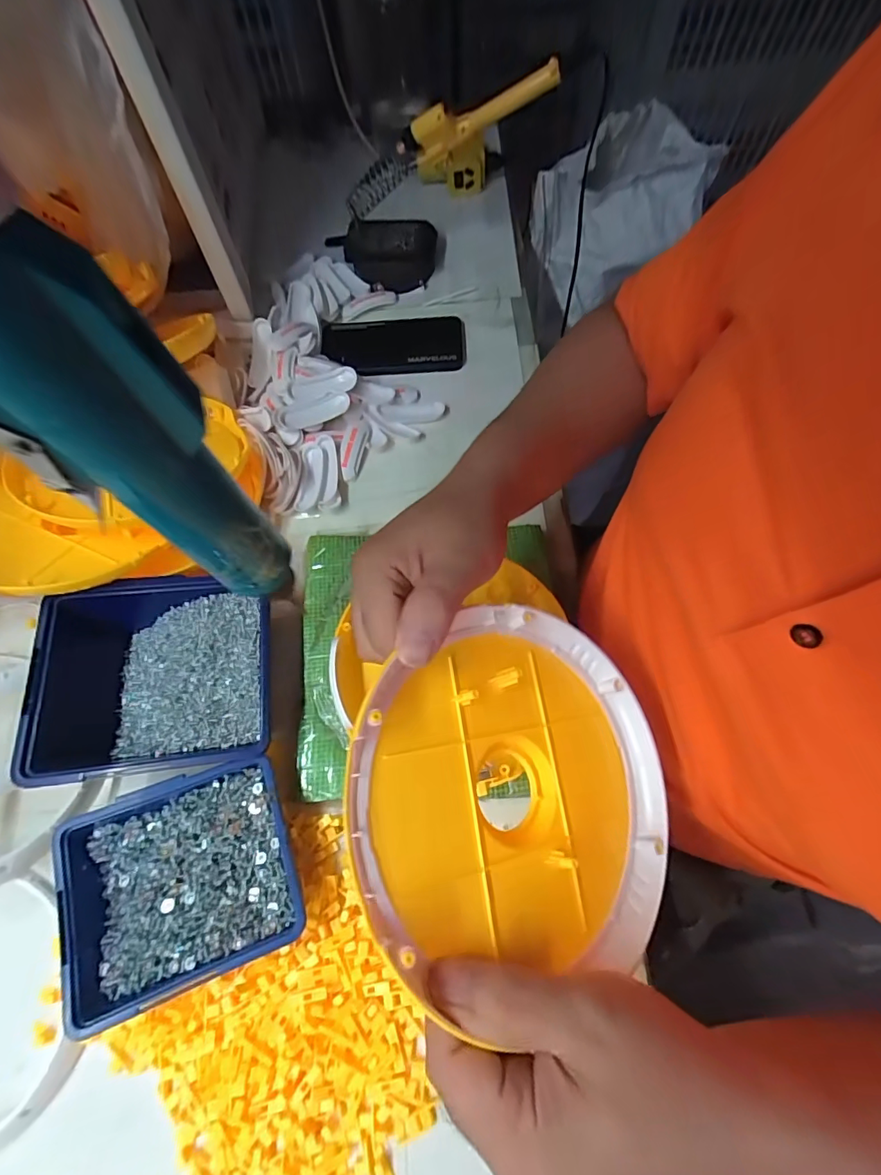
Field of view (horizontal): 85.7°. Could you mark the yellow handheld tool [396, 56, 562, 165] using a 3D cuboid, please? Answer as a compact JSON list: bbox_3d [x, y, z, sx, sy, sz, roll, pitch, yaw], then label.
[{"bbox_3d":[0.034,-0.451,0.453,0.156,0.039,0.026,-8,67,18],"label":"yellow handheld tool"}]

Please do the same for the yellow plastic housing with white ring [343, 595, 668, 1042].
[{"bbox_3d":[0.040,0.094,0.237,0.174,0.020,0.166,9,66,-29],"label":"yellow plastic housing with white ring"}]

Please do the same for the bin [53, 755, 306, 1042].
[{"bbox_3d":[-0.170,0.196,0.326,0.136,0.058,0.119,-20,69,-6],"label":"bin"}]

